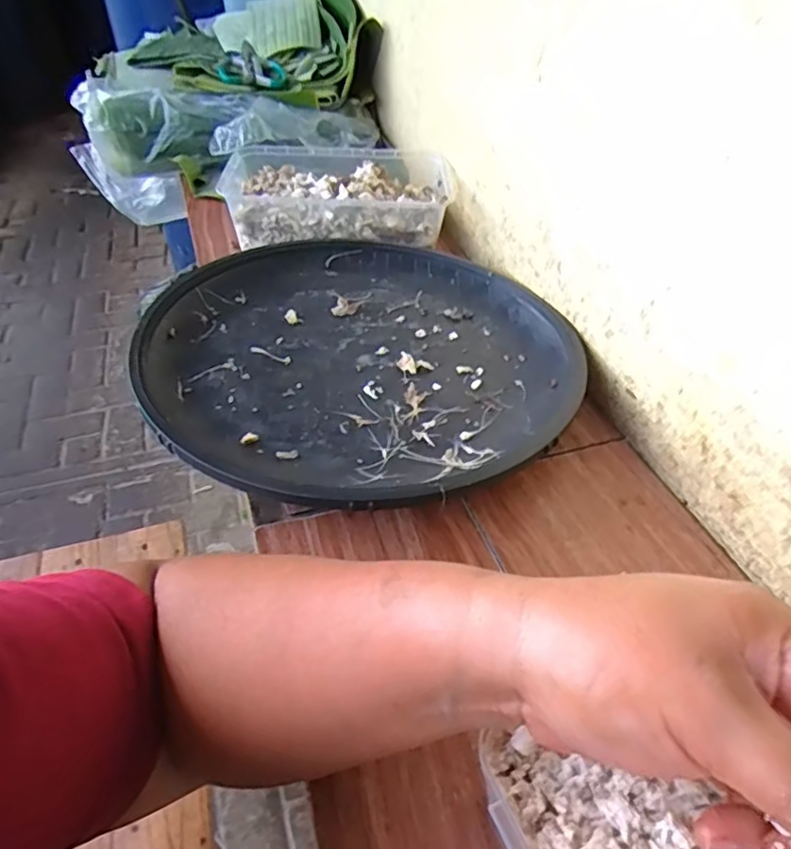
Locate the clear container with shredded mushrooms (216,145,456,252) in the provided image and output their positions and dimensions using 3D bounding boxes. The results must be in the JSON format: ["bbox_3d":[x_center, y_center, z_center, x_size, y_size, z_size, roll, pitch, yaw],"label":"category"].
[{"bbox_3d":[-0.068,-0.277,0.722,0.260,0.057,0.184,-7,44,-11],"label":"clear container with shredded mushrooms"}]

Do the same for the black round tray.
[{"bbox_3d":[-0.026,-0.073,0.530,0.367,0.037,0.377,2,43,-2],"label":"black round tray"}]

